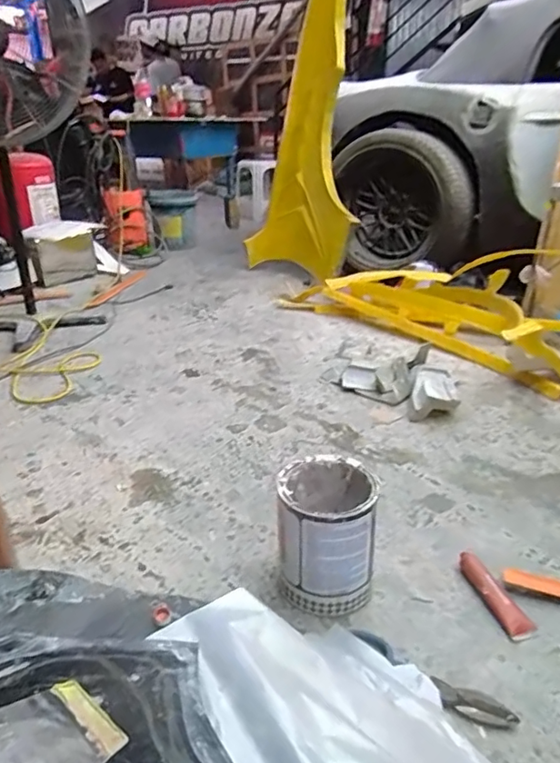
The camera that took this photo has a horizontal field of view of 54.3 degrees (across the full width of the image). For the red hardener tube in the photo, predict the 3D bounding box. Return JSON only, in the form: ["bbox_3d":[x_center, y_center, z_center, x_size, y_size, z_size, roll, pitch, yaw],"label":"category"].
[{"bbox_3d":[0.363,0.362,0.928,0.043,0.029,0.174,-7,27,-15],"label":"red hardener tube"}]

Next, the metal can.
[{"bbox_3d":[0.074,0.263,0.925,0.155,0.216,0.174,0,26,-1],"label":"metal can"}]

